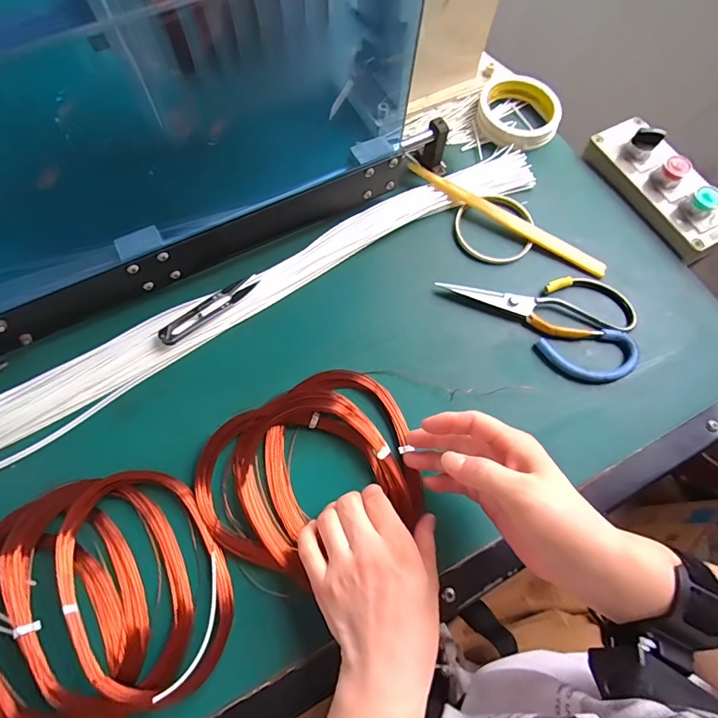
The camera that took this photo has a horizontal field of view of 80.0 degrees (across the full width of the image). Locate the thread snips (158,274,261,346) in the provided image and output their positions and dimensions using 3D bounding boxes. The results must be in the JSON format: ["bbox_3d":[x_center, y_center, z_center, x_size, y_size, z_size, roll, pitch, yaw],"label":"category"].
[{"bbox_3d":[-0.139,-0.048,0.397,0.100,0.010,0.020,-40,79,-12],"label":"thread snips"}]

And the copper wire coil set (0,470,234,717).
[{"bbox_3d":[-0.198,0.178,0.309,0.190,0.031,0.174,-33,77,-11],"label":"copper wire coil set"}]

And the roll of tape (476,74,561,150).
[{"bbox_3d":[0.185,-0.283,0.489,0.091,0.020,0.089,1,73,-2],"label":"roll of tape"}]

